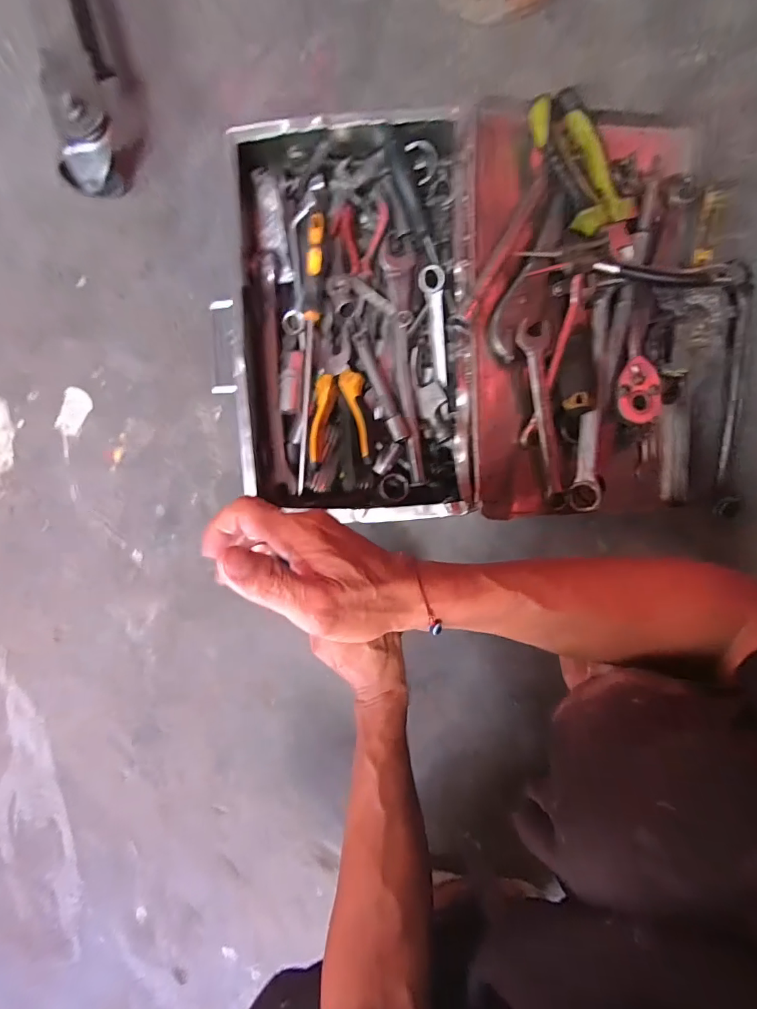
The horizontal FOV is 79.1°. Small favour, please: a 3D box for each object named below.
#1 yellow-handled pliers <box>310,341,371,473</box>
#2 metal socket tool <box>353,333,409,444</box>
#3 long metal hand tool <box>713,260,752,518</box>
[{"bbox_3d":[-0.048,-0.109,0.494,0.068,0.028,0.134,-5,93,6],"label":"yellow-handled pliers"},{"bbox_3d":[0.003,-0.128,0.495,0.017,0.023,0.123,-22,91,6],"label":"metal socket tool"},{"bbox_3d":[0.396,-0.128,0.503,0.027,0.011,0.281,3,95,6],"label":"long metal hand tool"}]

